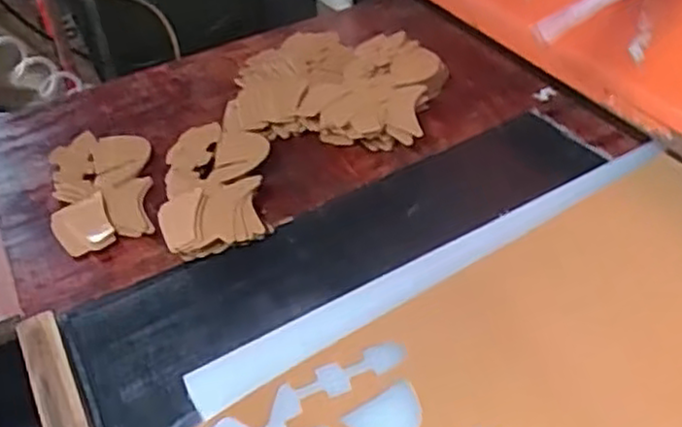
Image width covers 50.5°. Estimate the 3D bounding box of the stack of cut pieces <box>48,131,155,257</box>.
[{"bbox_3d":[-0.279,-0.031,0.841,0.112,0.015,0.200,-14,42,-9],"label":"stack of cut pieces"}]

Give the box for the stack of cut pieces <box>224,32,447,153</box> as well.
[{"bbox_3d":[-0.015,-0.165,0.931,0.278,0.049,0.221,9,43,17],"label":"stack of cut pieces"}]

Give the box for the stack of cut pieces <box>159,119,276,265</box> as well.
[{"bbox_3d":[-0.140,-0.035,0.807,0.120,0.031,0.215,-8,41,-1],"label":"stack of cut pieces"}]

